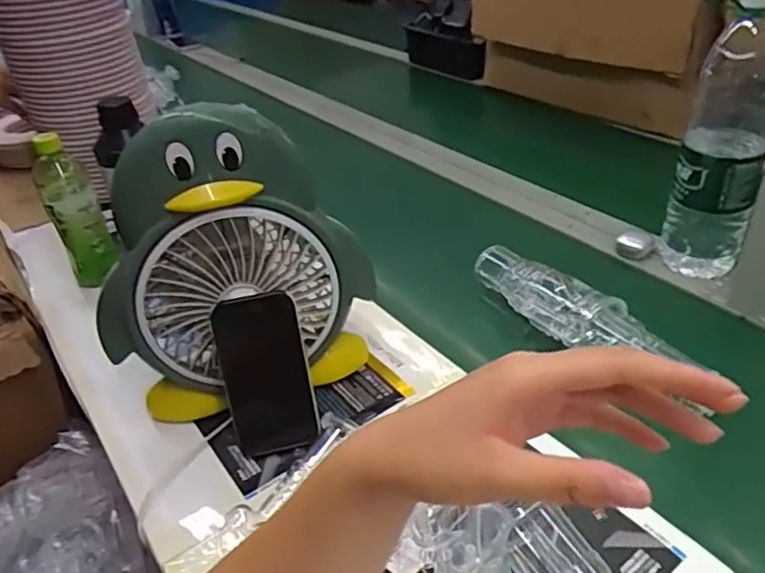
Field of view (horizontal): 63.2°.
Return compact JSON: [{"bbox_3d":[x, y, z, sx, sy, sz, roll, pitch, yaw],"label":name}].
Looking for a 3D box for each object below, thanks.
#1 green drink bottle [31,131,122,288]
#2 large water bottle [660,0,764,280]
[{"bbox_3d":[-0.403,-0.098,0.816,0.062,0.197,0.053,-23,39,-23],"label":"green drink bottle"},{"bbox_3d":[0.389,-0.158,0.709,0.091,0.320,0.074,14,40,25],"label":"large water bottle"}]

